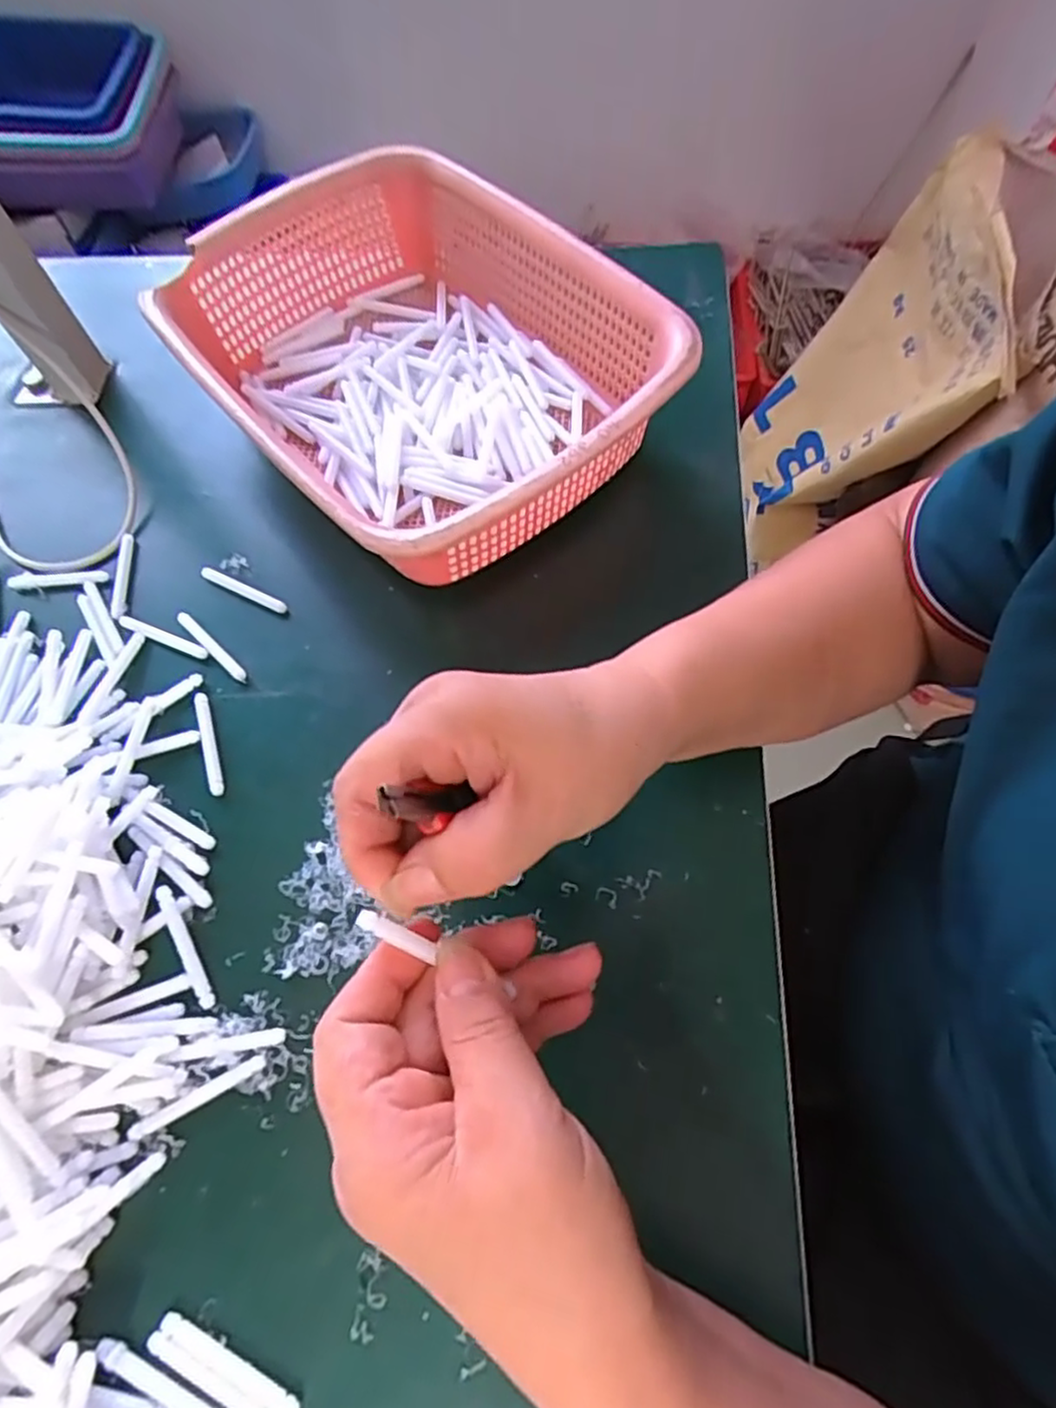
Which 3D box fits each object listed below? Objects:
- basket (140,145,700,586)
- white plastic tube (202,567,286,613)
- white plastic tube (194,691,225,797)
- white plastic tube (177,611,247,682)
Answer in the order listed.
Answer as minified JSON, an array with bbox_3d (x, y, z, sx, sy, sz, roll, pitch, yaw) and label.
[{"bbox_3d":[-0.066,-0.197,0.409,0.213,0.074,0.281,-38,68,-14],"label":"basket"},{"bbox_3d":[-0.165,-0.067,0.402,0.058,0.005,0.008,24,68,14],"label":"white plastic tube"},{"bbox_3d":[-0.166,0.019,0.360,0.007,0.004,0.059,-19,64,-6],"label":"white plastic tube"},{"bbox_3d":[-0.176,-0.033,0.386,0.059,0.004,0.007,40,72,20],"label":"white plastic tube"}]

